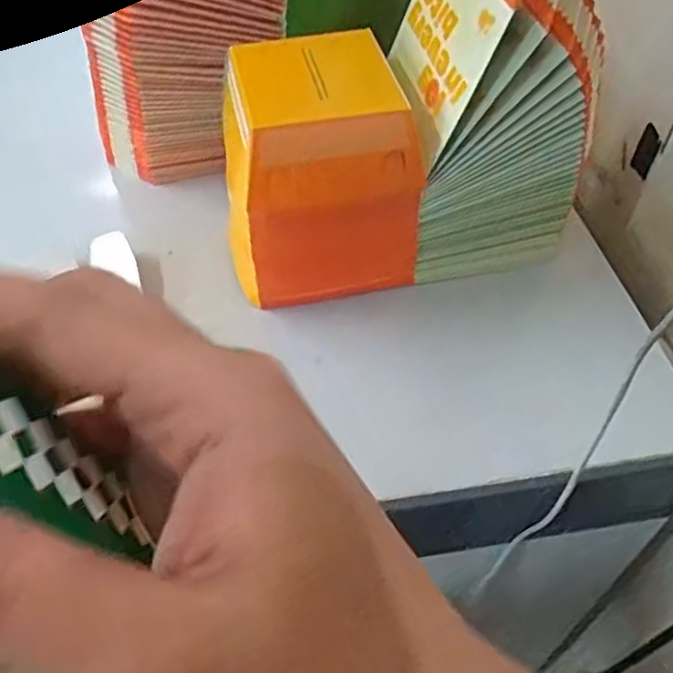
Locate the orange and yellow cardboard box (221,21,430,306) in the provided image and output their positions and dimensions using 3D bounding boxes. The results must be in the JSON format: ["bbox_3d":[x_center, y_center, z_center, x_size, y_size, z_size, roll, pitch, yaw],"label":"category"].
[{"bbox_3d":[-0.017,-0.104,0.441,0.123,0.138,0.093,-12,51,-12],"label":"orange and yellow cardboard box"}]

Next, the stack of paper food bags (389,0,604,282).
[{"bbox_3d":[0.099,-0.142,0.431,0.116,0.195,0.093,0,49,-2],"label":"stack of paper food bags"}]

